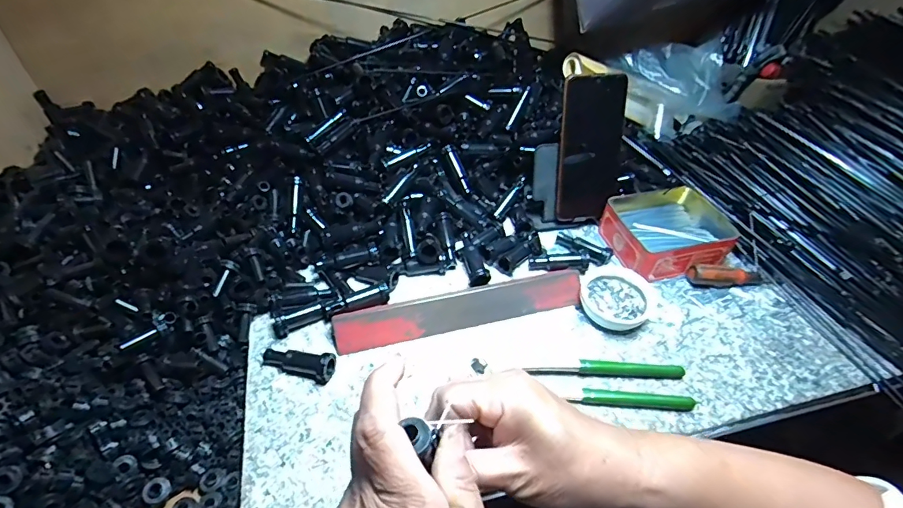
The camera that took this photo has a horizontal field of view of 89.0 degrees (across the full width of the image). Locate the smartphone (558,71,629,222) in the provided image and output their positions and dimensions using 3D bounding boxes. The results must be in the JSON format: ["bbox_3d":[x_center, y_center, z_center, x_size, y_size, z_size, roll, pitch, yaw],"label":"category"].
[{"bbox_3d":[0.167,-0.123,0.544,0.081,0.166,0.015,-8,27,-14],"label":"smartphone"}]

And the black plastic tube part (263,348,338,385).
[{"bbox_3d":[-0.142,0.100,0.425,0.067,0.021,0.022,10,46,9],"label":"black plastic tube part"}]

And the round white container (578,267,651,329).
[{"bbox_3d":[0.171,0.047,0.487,0.073,0.018,0.070,1,45,-1],"label":"round white container"}]

